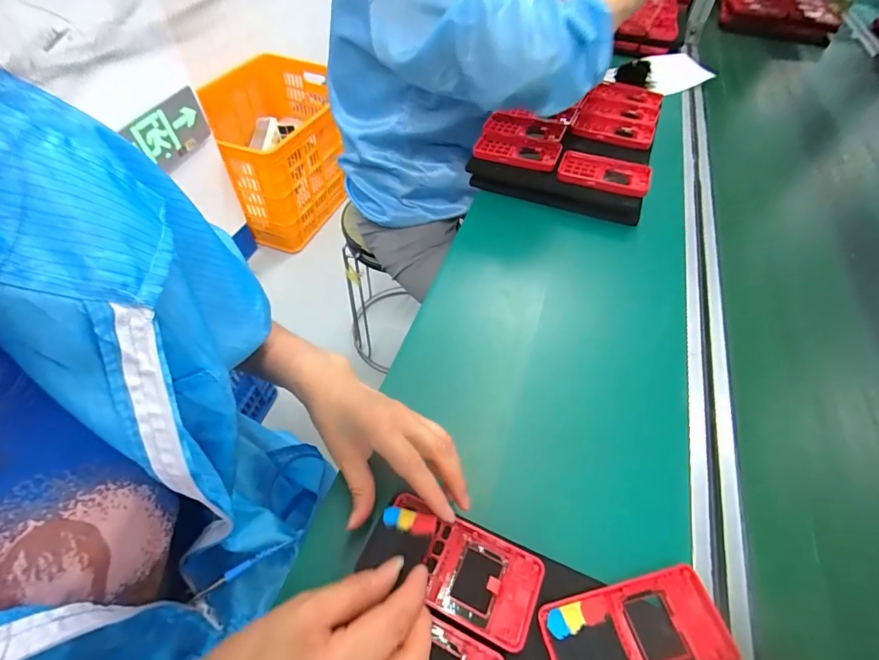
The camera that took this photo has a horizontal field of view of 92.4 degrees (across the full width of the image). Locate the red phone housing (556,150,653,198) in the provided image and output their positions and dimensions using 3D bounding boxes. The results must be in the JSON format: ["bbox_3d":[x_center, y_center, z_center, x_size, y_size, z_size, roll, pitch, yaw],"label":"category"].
[{"bbox_3d":[0.236,-0.224,0.604,0.125,0.017,0.064,20,55,13],"label":"red phone housing"}]

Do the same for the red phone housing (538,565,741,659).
[{"bbox_3d":[0.135,0.211,0.292,0.122,0.015,0.063,-10,54,-9],"label":"red phone housing"}]

